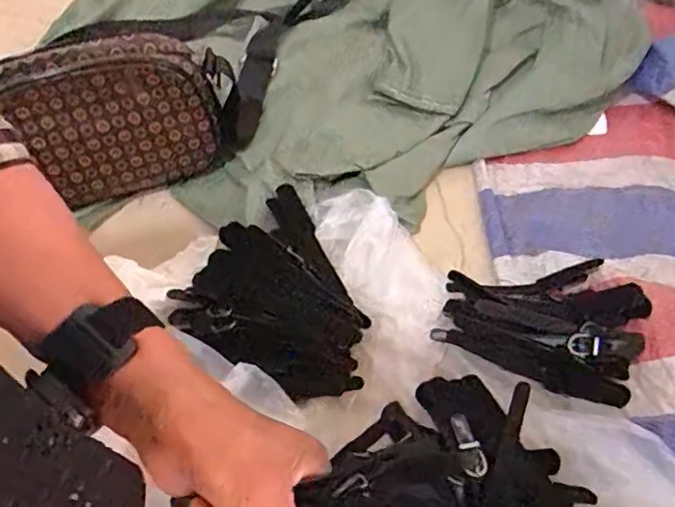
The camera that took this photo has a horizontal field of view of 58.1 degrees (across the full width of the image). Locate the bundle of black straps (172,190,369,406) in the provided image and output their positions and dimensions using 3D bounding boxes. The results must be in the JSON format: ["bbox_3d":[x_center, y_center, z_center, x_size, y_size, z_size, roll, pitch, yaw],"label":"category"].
[{"bbox_3d":[-0.036,0.032,0.499,0.157,0.027,0.151,31,64,19],"label":"bundle of black straps"}]

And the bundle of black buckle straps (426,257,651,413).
[{"bbox_3d":[0.159,0.042,0.472,0.142,0.046,0.126,22,62,15],"label":"bundle of black buckle straps"}]

